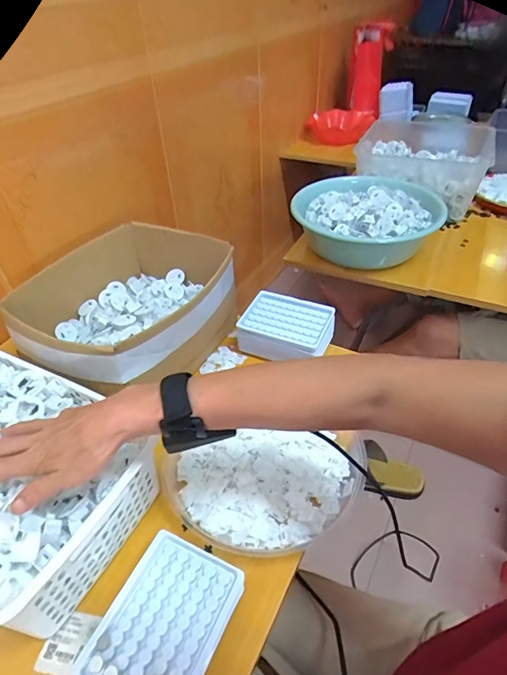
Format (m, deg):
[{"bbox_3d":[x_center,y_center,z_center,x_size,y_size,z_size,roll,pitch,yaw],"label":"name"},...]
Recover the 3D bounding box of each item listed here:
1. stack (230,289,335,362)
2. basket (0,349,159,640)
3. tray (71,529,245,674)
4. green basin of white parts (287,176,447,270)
[{"bbox_3d":[0.052,-0.015,0.660,0.140,0.050,0.099,15,45,17],"label":"stack"},{"bbox_3d":[-0.271,0.139,0.441,0.293,0.098,0.208,18,46,20],"label":"basket"},{"bbox_3d":[-0.080,0.263,0.378,0.102,0.038,0.132,18,46,20],"label":"tray"},{"bbox_3d":[0.229,-0.240,0.863,0.256,0.102,0.266,-1,42,1],"label":"green basin of white parts"}]

